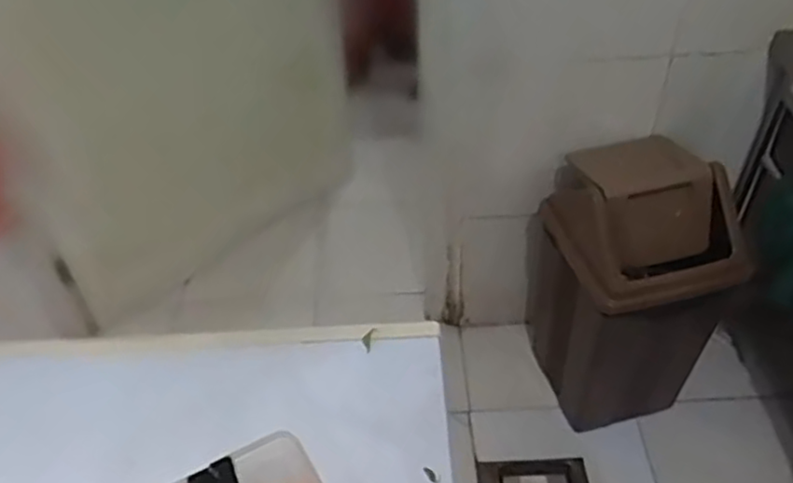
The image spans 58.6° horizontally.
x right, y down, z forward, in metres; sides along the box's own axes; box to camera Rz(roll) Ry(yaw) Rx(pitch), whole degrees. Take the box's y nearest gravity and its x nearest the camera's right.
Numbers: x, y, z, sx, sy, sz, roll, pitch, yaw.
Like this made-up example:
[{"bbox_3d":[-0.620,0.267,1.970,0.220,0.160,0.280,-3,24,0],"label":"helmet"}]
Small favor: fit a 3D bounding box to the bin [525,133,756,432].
[{"bbox_3d":[0.479,0.087,1.492,0.338,0.592,0.325,0,44,2],"label":"bin"}]

